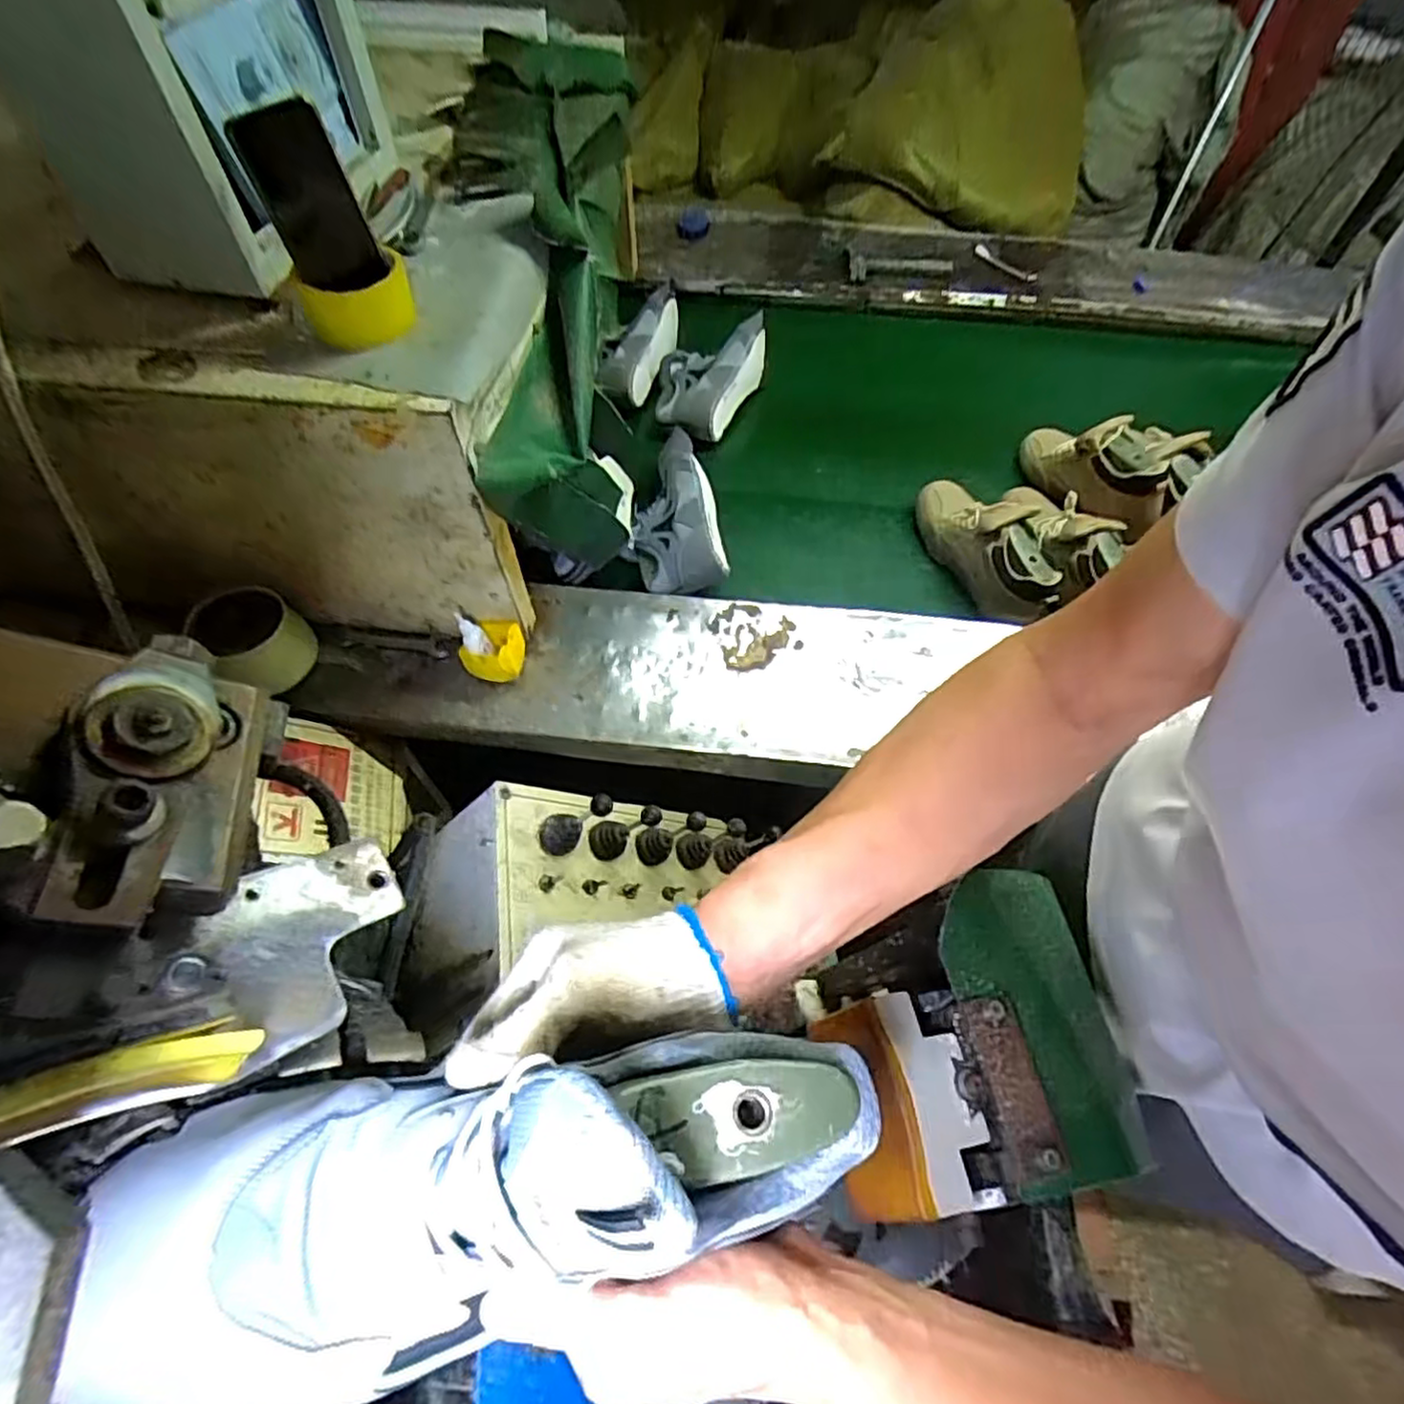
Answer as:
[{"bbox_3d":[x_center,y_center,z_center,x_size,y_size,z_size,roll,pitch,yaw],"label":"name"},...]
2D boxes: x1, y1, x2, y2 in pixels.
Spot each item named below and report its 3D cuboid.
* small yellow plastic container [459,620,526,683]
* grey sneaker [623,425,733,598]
[{"bbox_3d":[-0.249,-0.059,0.865,0.067,0.051,0.067,14,60,8],"label":"small yellow plastic container"},{"bbox_3d":[-0.046,-0.269,1.019,0.133,0.085,0.259,-9,59,-6],"label":"grey sneaker"}]

